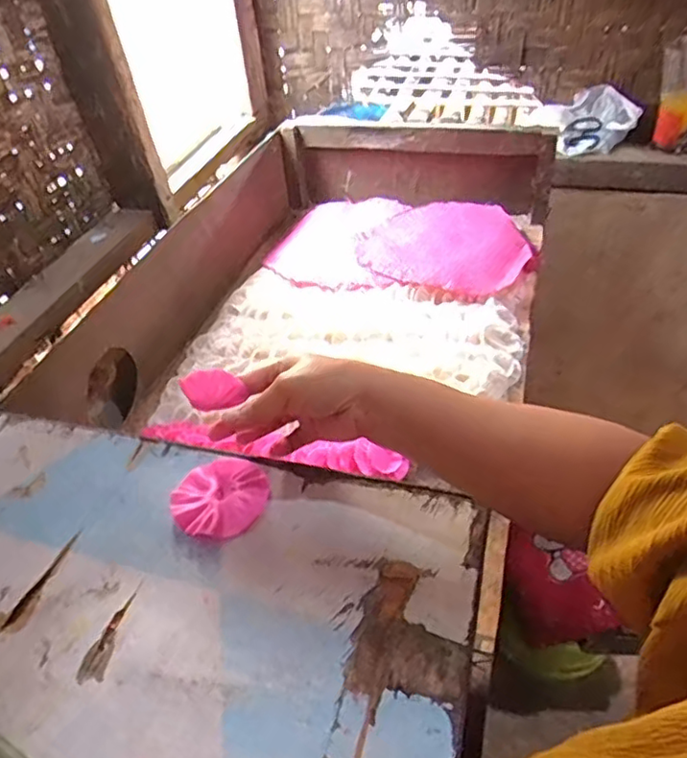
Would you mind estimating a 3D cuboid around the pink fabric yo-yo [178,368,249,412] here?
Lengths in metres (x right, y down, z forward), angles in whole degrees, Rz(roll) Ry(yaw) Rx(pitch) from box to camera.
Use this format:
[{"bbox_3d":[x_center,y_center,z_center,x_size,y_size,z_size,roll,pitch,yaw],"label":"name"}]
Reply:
[{"bbox_3d":[-0.099,0.008,0.474,0.043,0.035,0.004,-28,9,7],"label":"pink fabric yo-yo"}]

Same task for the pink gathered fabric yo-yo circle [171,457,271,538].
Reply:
[{"bbox_3d":[-0.095,0.092,0.485,0.072,0.010,0.072,-15,42,-10],"label":"pink gathered fabric yo-yo circle"}]

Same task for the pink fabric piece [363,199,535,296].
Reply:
[{"bbox_3d":[0.203,-0.255,1.140,0.293,0.023,0.314,29,51,33],"label":"pink fabric piece"}]

